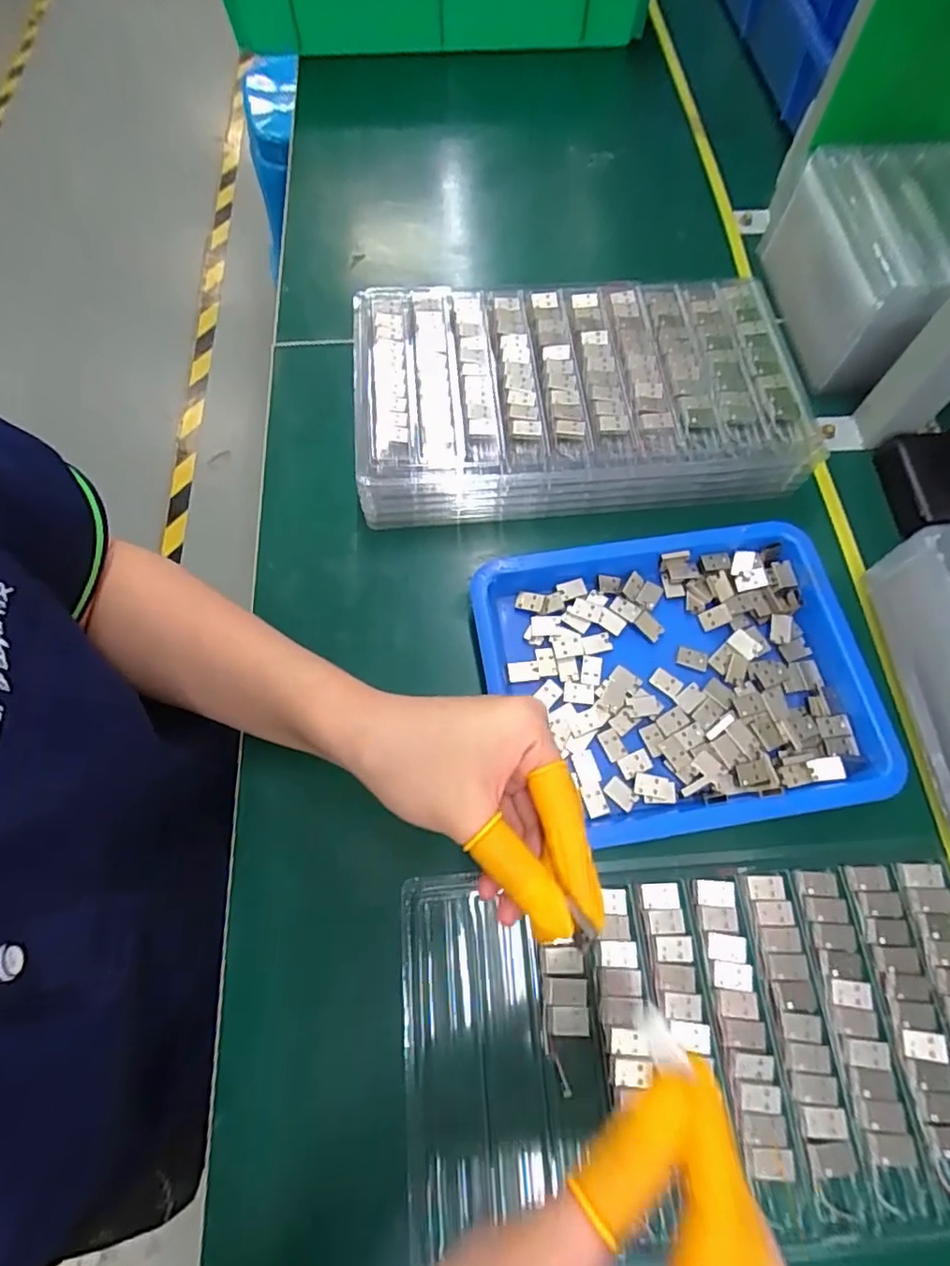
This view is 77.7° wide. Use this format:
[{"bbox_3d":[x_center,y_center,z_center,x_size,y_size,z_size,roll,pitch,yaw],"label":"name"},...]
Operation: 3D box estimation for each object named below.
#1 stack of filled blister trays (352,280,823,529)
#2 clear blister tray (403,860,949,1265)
[{"bbox_3d":[0.067,-0.168,0.411,0.293,0.045,0.163,-5,68,-2],"label":"stack of filled blister trays"},{"bbox_3d":[0.110,0.200,0.286,0.288,0.015,0.151,-2,68,0],"label":"clear blister tray"}]

